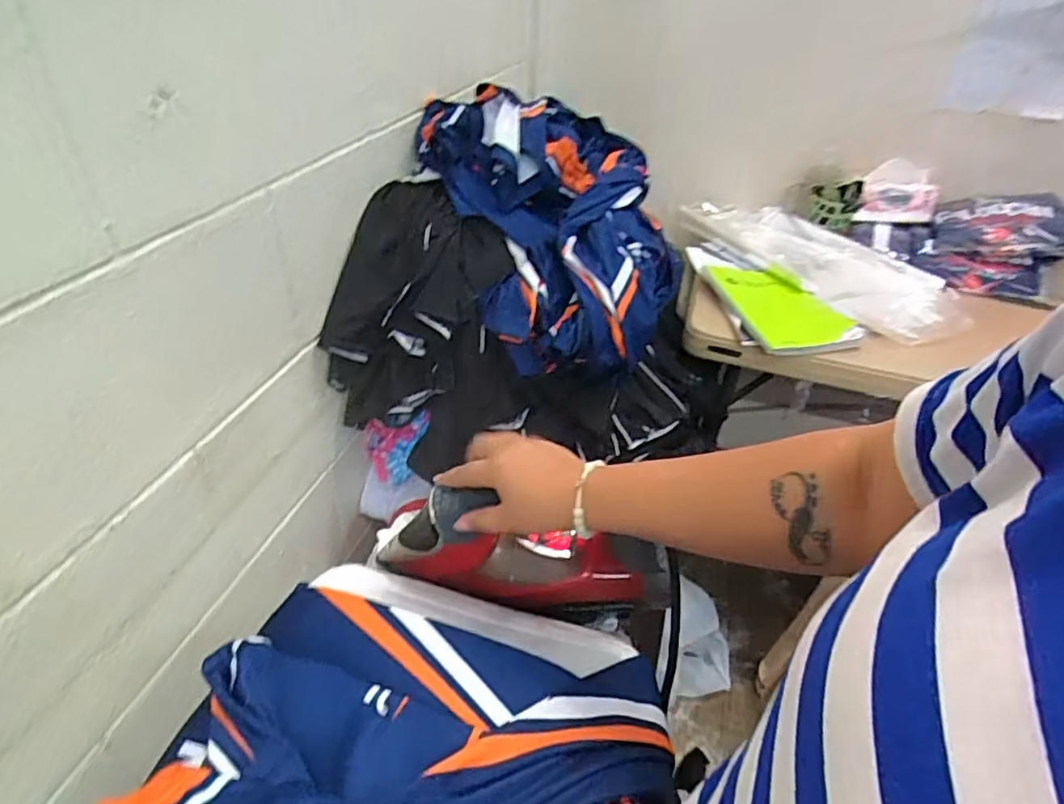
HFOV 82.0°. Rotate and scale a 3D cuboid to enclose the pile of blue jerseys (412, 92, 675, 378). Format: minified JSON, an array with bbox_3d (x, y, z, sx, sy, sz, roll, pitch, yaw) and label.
[{"bbox_3d":[0.030,-0.248,0.884,0.313,0.258,0.332,-9,39,-16],"label":"pile of blue jerseys"}]

